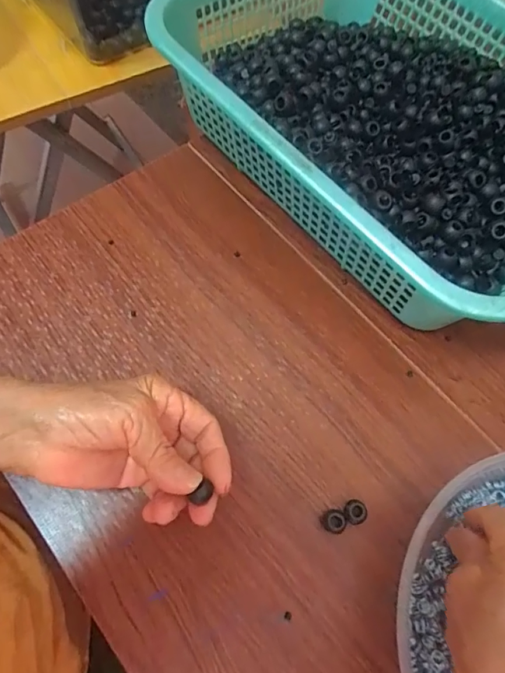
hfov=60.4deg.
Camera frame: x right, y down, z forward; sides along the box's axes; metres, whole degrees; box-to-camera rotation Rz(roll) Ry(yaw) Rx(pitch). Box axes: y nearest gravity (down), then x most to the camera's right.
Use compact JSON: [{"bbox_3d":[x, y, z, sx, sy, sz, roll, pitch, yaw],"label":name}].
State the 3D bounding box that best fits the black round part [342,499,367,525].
[{"bbox_3d":[0.070,0.120,0.296,0.015,0.008,0.015,1,66,-3],"label":"black round part"}]

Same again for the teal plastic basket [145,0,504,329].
[{"bbox_3d":[0.128,-0.205,0.390,0.305,0.097,0.383,-38,74,-18],"label":"teal plastic basket"}]

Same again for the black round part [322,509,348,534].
[{"bbox_3d":[0.056,0.125,0.294,0.015,0.009,0.015,1,66,-3],"label":"black round part"}]

